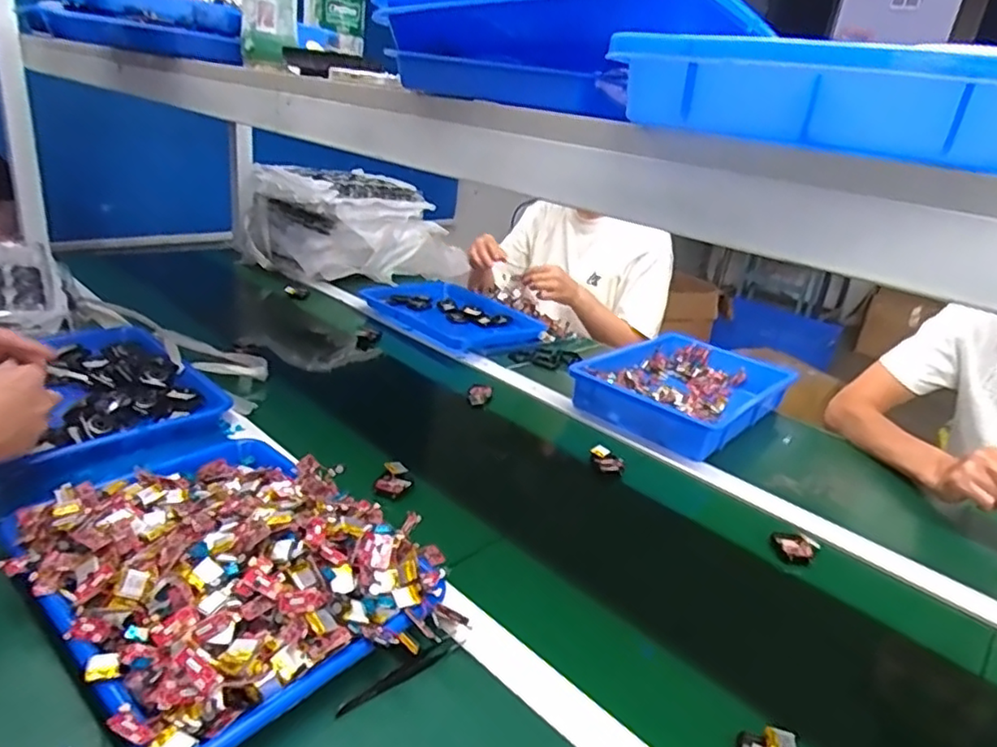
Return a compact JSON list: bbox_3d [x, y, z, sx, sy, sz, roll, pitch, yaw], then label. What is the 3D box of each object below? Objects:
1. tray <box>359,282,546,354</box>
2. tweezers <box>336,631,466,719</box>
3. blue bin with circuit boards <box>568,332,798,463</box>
[{"bbox_3d":[-0.098,-0.118,1.302,0.353,0.043,0.222,26,29,38],"label":"tray"},{"bbox_3d":[-0.074,0.234,0.501,0.116,0.013,0.013,-14,31,-42],"label":"tweezers"},{"bbox_3d":[0.311,0.021,1.063,0.251,0.062,0.356,24,28,34],"label":"blue bin with circuit boards"}]

